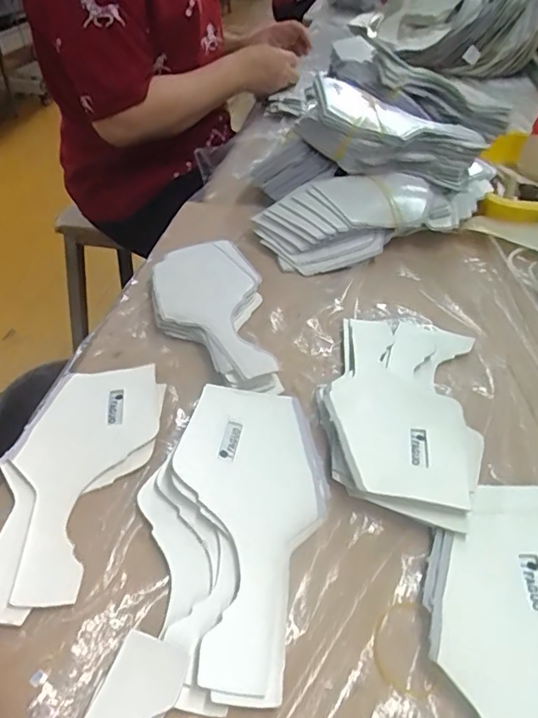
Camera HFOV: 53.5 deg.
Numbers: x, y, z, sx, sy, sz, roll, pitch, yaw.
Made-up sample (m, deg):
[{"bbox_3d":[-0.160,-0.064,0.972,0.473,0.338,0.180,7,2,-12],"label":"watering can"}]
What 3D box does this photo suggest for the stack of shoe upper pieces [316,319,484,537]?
[{"bbox_3d":[0.099,0.029,0.408,0.109,0.017,0.205,9,43,9],"label":"stack of shoe upper pieces"}]

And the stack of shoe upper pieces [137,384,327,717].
[{"bbox_3d":[-0.018,0.095,0.334,0.109,0.018,0.204,-6,43,-7],"label":"stack of shoe upper pieces"}]

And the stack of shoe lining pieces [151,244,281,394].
[{"bbox_3d":[-0.053,-0.043,0.482,0.098,0.020,0.194,-4,42,-6],"label":"stack of shoe lining pieces"}]

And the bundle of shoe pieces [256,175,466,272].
[{"bbox_3d":[0.097,-0.159,0.591,0.212,0.059,0.104,-14,44,-16],"label":"bundle of shoe pieces"}]

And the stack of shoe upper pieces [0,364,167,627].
[{"bbox_3d":[-0.133,0.074,0.359,0.089,0.008,0.196,6,42,5],"label":"stack of shoe upper pieces"}]

